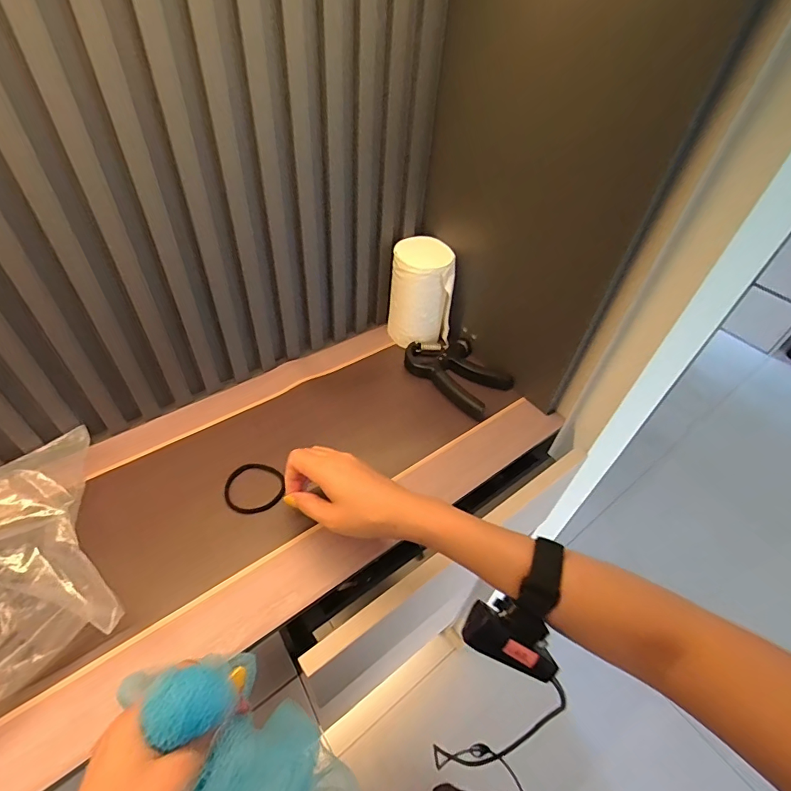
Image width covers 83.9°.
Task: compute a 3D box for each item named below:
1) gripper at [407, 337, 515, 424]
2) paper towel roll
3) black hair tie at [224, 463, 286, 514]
[{"bbox_3d":[0.085,-0.035,0.594,0.092,0.022,0.141,-33,58,-30],"label":"gripper"},{"bbox_3d":[0.037,-0.135,0.601,0.081,0.126,0.075,-2,47,-7],"label":"paper towel roll"},{"bbox_3d":[-0.149,0.098,0.465,0.061,0.011,0.062,-12,50,-16],"label":"black hair tie"}]

